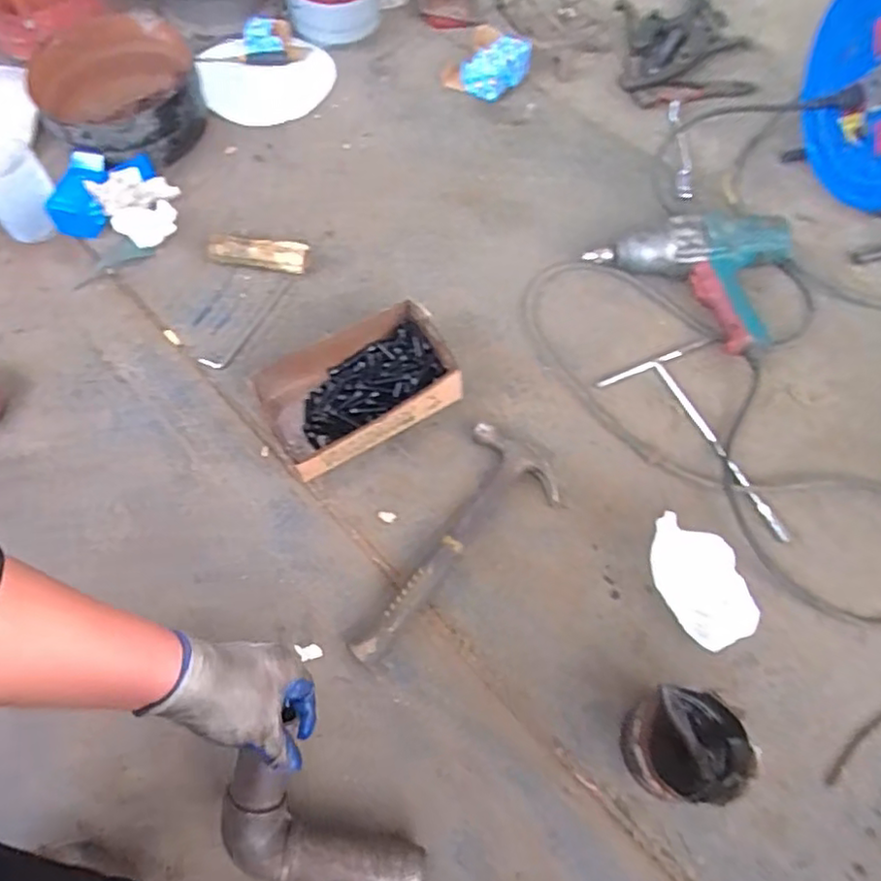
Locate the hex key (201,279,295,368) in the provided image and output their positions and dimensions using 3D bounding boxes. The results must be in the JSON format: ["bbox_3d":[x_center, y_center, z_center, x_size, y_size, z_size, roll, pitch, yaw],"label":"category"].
[{"bbox_3d":[-0.271,-0.171,0.910,0.043,0.005,0.182,24,64,12],"label":"hex key"}]

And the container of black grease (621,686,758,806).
[{"bbox_3d":[0.234,0.298,0.621,0.112,0.083,0.098,5,63,5],"label":"container of black grease"}]

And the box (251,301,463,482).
[{"bbox_3d":[-0.100,-0.065,0.813,0.236,0.069,0.140,-29,65,-15],"label":"box"}]

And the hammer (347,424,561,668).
[{"bbox_3d":[0.014,0.124,0.730,0.119,0.031,0.309,33,66,17],"label":"hammer"}]

